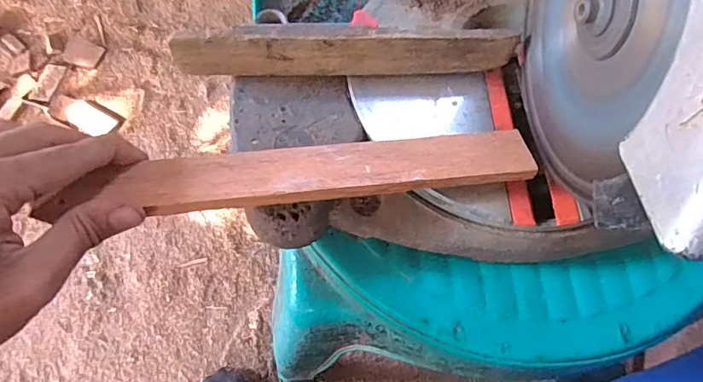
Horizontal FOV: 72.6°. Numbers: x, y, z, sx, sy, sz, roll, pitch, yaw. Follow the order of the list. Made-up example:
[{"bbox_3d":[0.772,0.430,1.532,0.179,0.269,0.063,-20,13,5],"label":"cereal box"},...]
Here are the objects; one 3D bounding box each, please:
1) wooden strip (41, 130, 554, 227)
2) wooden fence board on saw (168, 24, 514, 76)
[{"bbox_3d":[-0.025,-0.011,0.275,0.265,0.008,0.040,-6,48,-8],"label":"wooden strip"},{"bbox_3d":[-0.002,-0.091,0.309,0.214,0.036,0.013,-1,66,-3],"label":"wooden fence board on saw"}]

